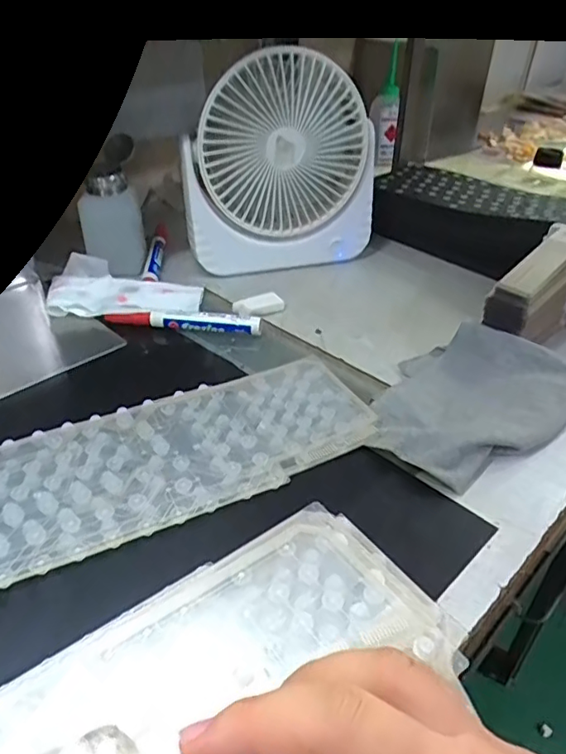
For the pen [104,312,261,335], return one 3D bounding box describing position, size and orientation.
[{"bbox_3d":[-0.088,-0.050,0.489,0.137,0.012,0.010,5,37,5],"label":"pen"}]

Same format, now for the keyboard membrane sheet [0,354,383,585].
[{"bbox_3d":[-0.135,0.065,0.346,0.403,0.009,0.115,-17,40,-22],"label":"keyboard membrane sheet"}]

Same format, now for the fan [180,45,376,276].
[{"bbox_3d":[0.001,-0.196,0.538,0.186,0.190,0.046,-5,37,-7],"label":"fan"}]

